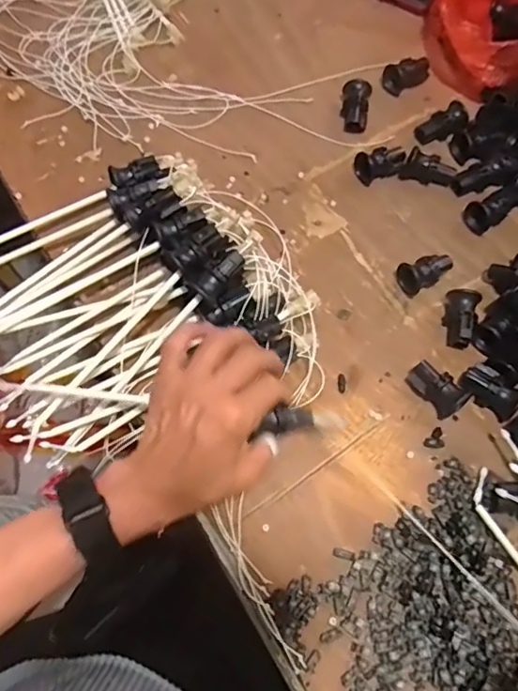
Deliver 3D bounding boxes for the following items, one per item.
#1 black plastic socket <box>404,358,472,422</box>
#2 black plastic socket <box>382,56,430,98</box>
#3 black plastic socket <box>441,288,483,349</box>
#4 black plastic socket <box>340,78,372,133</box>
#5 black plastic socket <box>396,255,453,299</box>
[{"bbox_3d":[0.144,0.035,0.439,0.025,0.027,0.048,-42,74,-15],"label":"black plastic socket"},{"bbox_3d":[0.155,-0.286,0.569,0.047,0.026,0.024,-28,71,-11],"label":"black plastic socket"},{"bbox_3d":[0.172,-0.024,0.466,0.027,0.025,0.049,16,69,6],"label":"black plastic socket"},{"bbox_3d":[0.099,-0.244,0.552,0.027,0.025,0.049,6,68,2],"label":"black plastic socket"},{"bbox_3d":[0.149,-0.067,0.484,0.048,0.025,0.027,-29,71,-11],"label":"black plastic socket"}]

